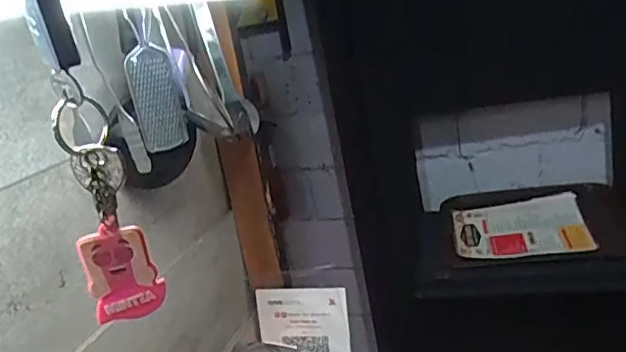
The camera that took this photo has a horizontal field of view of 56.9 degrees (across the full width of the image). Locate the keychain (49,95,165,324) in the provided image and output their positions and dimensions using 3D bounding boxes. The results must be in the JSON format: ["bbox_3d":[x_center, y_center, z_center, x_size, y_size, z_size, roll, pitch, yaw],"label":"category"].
[{"bbox_3d":[-0.086,0.016,0.241,0.028,0.095,0.016,-17,17,-20],"label":"keychain"}]

